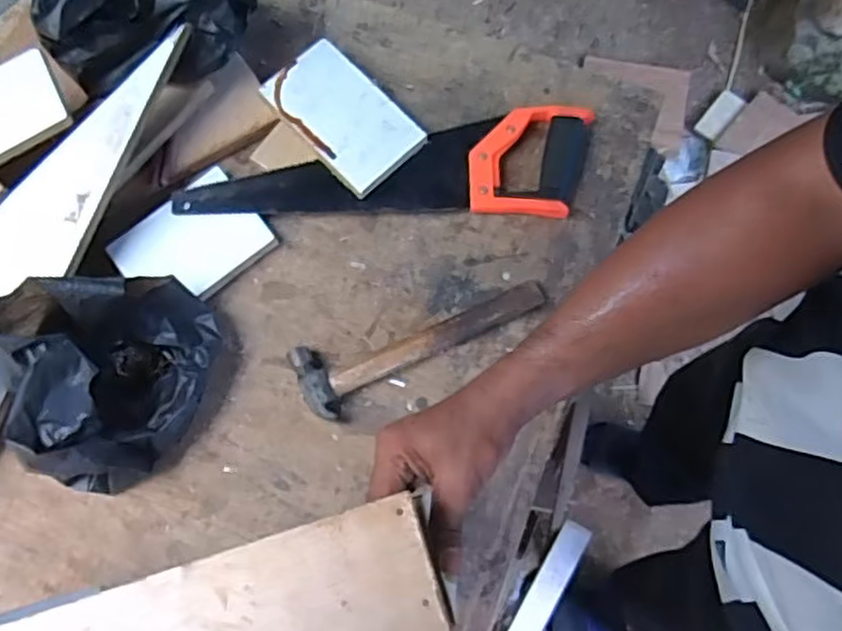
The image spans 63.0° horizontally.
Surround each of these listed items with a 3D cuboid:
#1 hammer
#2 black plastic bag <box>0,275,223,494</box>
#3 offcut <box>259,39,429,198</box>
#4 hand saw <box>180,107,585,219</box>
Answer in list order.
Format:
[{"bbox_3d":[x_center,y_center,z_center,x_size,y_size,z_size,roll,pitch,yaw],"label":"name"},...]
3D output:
[{"bbox_3d":[0.002,0.029,0.673,0.251,0.029,0.070,-19,76,-3],"label":"hammer"},{"bbox_3d":[-0.279,0.054,0.623,0.177,0.140,0.174,-18,74,1],"label":"black plastic bag"},{"bbox_3d":[-0.083,-0.211,0.720,0.098,0.009,0.164,-43,81,-9],"label":"offcut"},{"bbox_3d":[-0.033,-0.160,0.723,0.419,0.023,0.113,0,76,2],"label":"hand saw"}]

